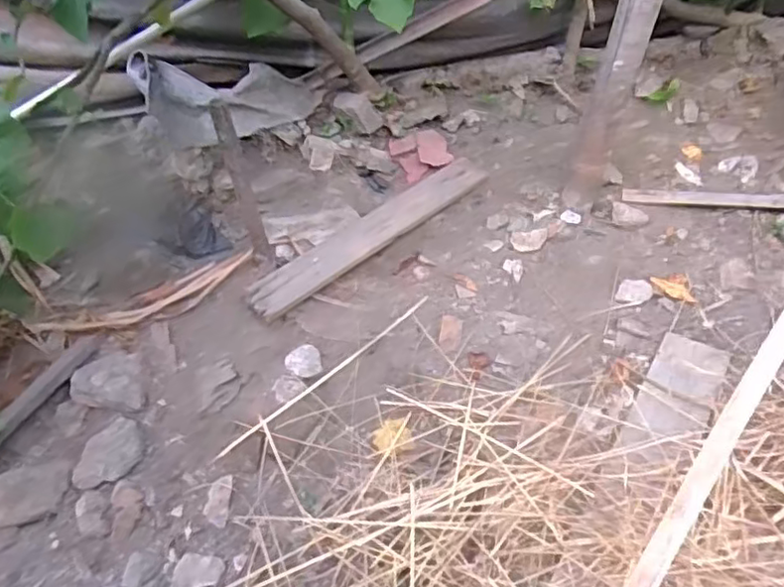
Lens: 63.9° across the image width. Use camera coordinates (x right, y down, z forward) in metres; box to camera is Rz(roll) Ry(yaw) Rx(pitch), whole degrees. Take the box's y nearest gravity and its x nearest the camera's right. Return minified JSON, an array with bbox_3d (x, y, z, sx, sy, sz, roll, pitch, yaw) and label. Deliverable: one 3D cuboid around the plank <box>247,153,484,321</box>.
[{"bbox_3d":[-0.037,-0.128,1.269,0.574,0.028,0.098,-34,61,-25],"label":"plank"}]

